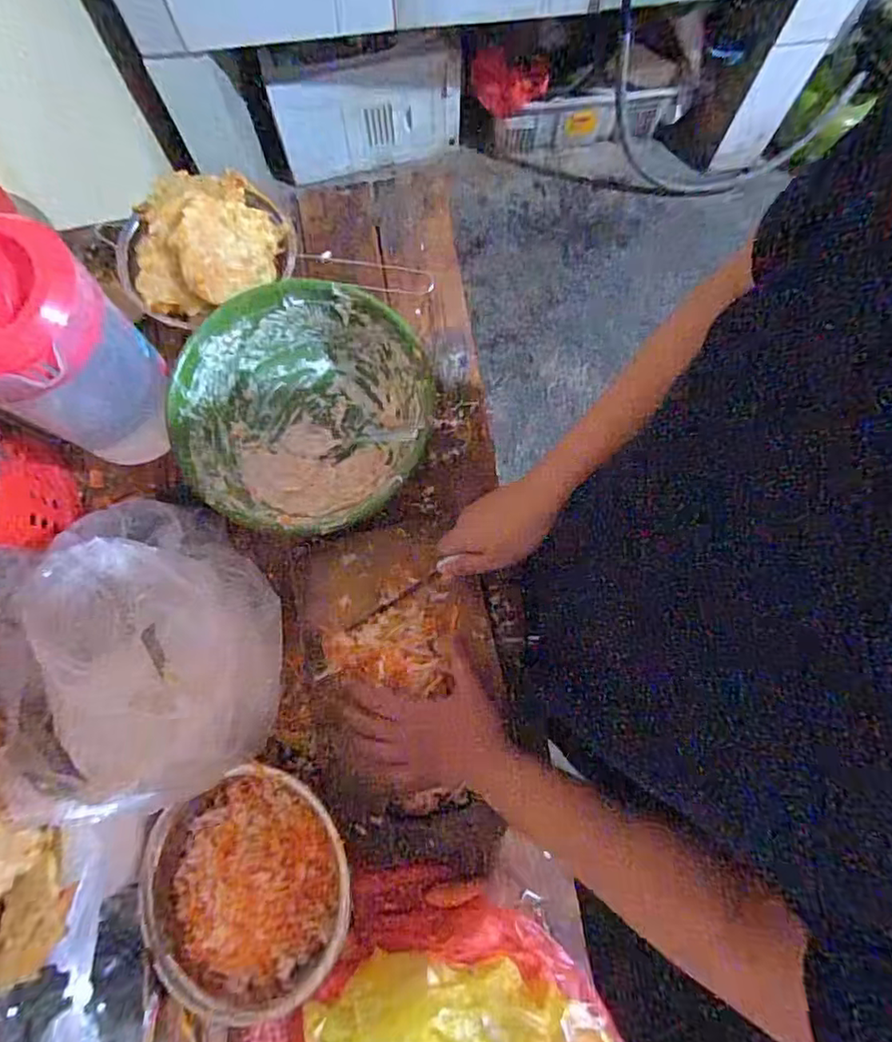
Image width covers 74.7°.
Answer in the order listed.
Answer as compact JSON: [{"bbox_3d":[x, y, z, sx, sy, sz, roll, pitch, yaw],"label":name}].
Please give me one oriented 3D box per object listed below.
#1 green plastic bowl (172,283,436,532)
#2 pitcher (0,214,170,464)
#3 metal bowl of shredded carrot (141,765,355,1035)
[{"bbox_3d":[-0.141,-0.114,0.579,0.233,0.081,0.210,-28,79,-6],"label":"green plastic bowl"},{"bbox_3d":[-0.320,-0.137,0.489,0.109,0.197,0.126,23,79,5],"label":"pitcher"},{"bbox_3d":[-0.166,0.296,0.467,0.161,0.073,0.161,0,78,0],"label":"metal bowl of shredded carrot"}]

